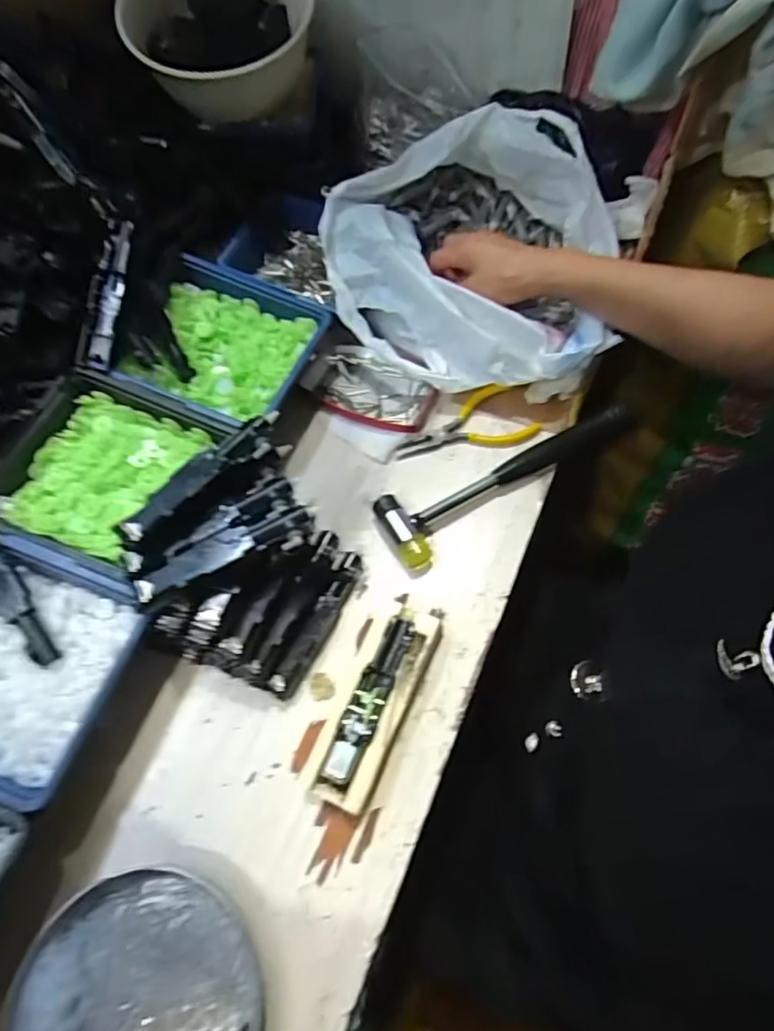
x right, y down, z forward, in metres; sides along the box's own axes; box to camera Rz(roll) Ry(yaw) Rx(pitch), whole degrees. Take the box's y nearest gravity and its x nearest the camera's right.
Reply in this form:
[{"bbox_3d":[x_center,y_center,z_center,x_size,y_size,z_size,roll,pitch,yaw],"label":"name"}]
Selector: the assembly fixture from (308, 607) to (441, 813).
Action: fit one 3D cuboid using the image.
[{"bbox_3d":[-0.006,0.130,0.405,0.038,0.027,0.138,22,66,14],"label":"assembly fixture"}]

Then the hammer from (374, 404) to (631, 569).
[{"bbox_3d":[0.102,-0.039,0.485,0.233,0.023,0.056,-30,65,-12],"label":"hammer"}]

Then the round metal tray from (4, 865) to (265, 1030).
[{"bbox_3d":[-0.145,0.290,0.339,0.139,0.017,0.137,-1,63,2],"label":"round metal tray"}]

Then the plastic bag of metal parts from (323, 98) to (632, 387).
[{"bbox_3d":[0.067,-0.238,0.512,0.233,0.119,0.247,-7,63,-1],"label":"plastic bag of metal parts"}]

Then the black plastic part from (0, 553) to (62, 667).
[{"bbox_3d":[-0.262,0.052,0.398,0.022,0.013,0.117,-35,84,-14],"label":"black plastic part"}]

